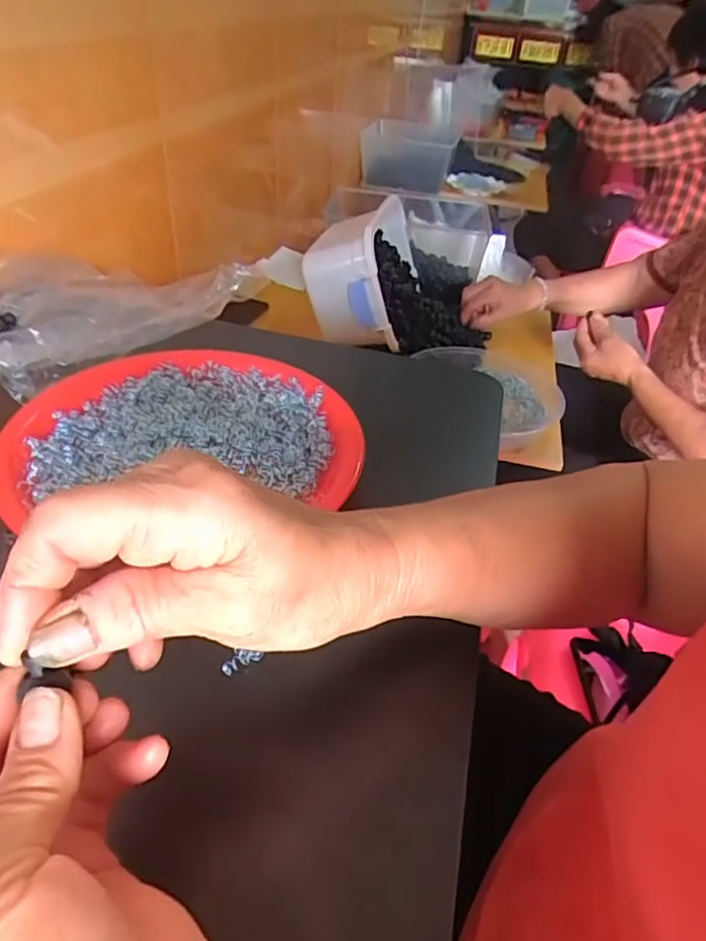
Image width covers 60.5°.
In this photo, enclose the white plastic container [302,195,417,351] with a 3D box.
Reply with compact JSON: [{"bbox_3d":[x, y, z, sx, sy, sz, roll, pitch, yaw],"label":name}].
[{"bbox_3d":[0.025,-0.318,0.990,0.152,0.171,0.248,-7,32,30],"label":"white plastic container"}]

